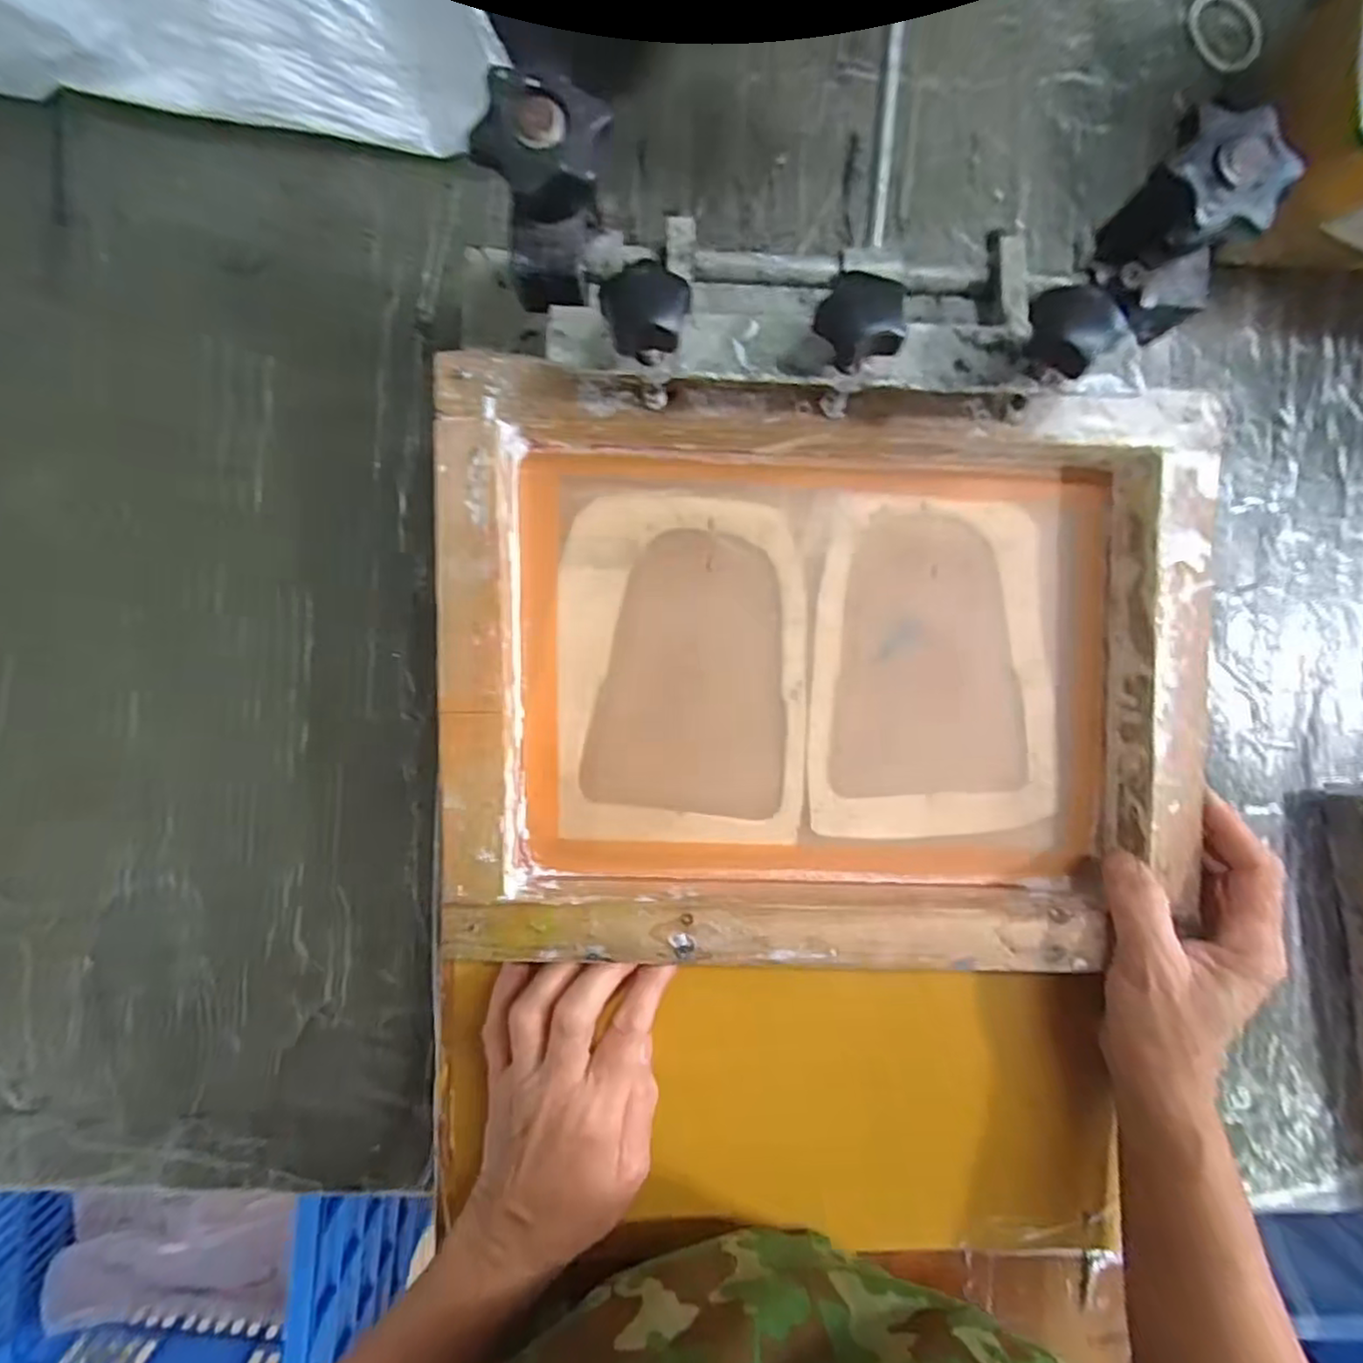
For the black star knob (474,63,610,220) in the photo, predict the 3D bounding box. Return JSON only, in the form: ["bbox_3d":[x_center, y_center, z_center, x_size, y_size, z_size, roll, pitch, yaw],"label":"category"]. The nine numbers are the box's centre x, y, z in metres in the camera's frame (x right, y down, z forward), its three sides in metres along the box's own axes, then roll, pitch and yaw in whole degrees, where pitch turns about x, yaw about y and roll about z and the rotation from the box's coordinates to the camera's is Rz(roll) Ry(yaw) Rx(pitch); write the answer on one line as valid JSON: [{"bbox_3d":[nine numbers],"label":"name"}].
[{"bbox_3d":[-0.052,-0.194,0.255,0.046,0.031,0.046,14,91,-2],"label":"black star knob"}]

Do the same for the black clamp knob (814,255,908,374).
[{"bbox_3d":[0.066,-0.134,0.257,0.031,0.028,0.035,13,91,-2],"label":"black clamp knob"}]

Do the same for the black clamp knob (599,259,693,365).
[{"bbox_3d":[-0.013,-0.137,0.257,0.030,0.028,0.028,0,91,-2],"label":"black clamp knob"}]

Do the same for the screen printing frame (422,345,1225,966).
[{"bbox_3d":[0.064,0.000,0.321,0.344,0.042,0.257,2,90,-2],"label":"screen printing frame"}]

